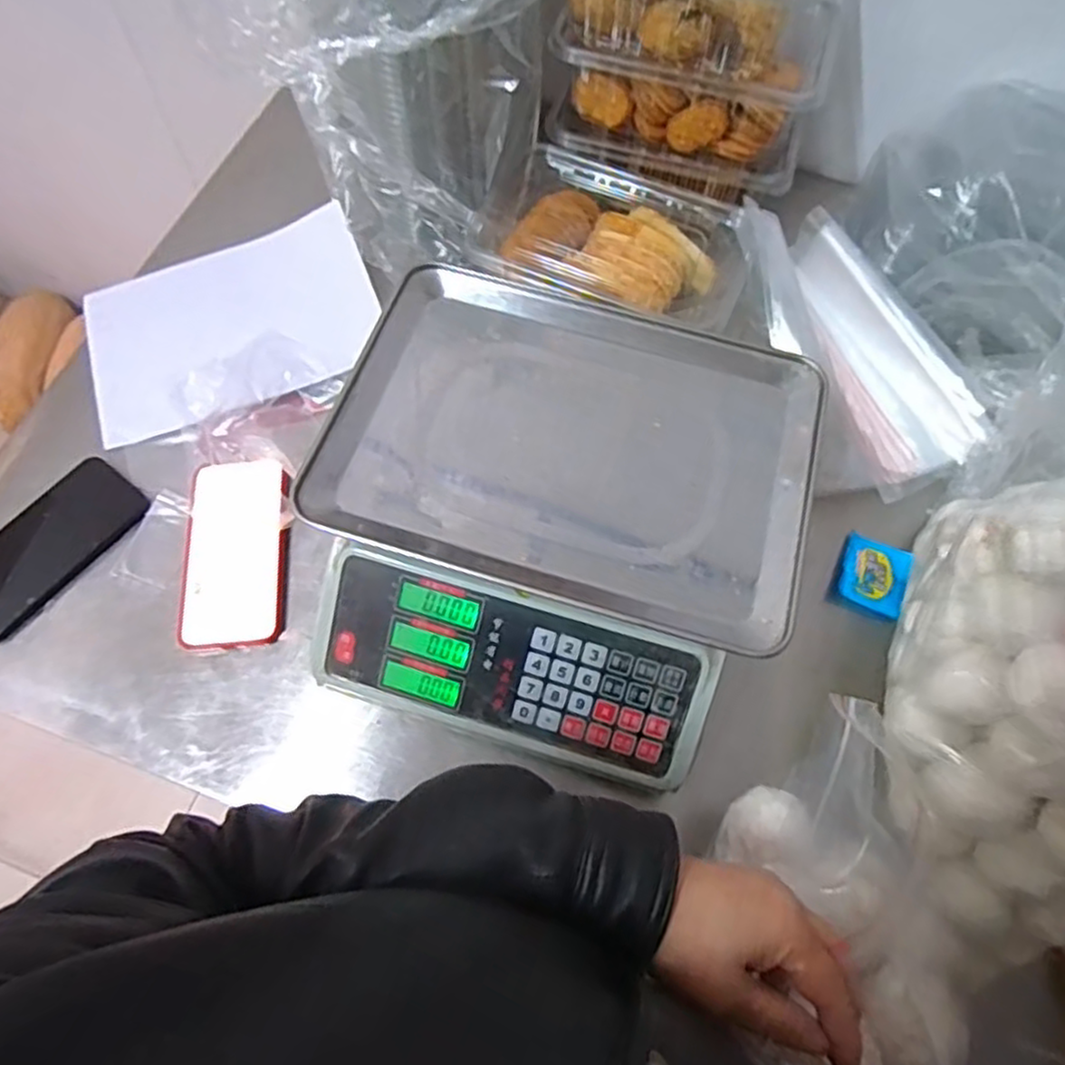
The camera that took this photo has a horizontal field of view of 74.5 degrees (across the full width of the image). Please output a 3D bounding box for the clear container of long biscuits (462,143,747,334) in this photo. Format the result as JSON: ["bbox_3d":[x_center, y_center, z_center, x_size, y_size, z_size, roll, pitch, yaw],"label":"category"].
[{"bbox_3d":[0.079,-0.259,0.654,0.237,0.075,0.162,24,69,9],"label":"clear container of long biscuits"}]

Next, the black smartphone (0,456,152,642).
[{"bbox_3d":[-0.399,0.009,0.574,0.078,0.010,0.159,36,71,14],"label":"black smartphone"}]

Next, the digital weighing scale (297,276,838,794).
[{"bbox_3d":[0.017,-0.009,0.522,0.320,0.122,0.314,16,67,6],"label":"digital weighing scale"}]

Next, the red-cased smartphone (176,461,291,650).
[{"bbox_3d":[-0.242,0.015,0.569,0.082,0.018,0.153,-3,67,-2],"label":"red-cased smartphone"}]

